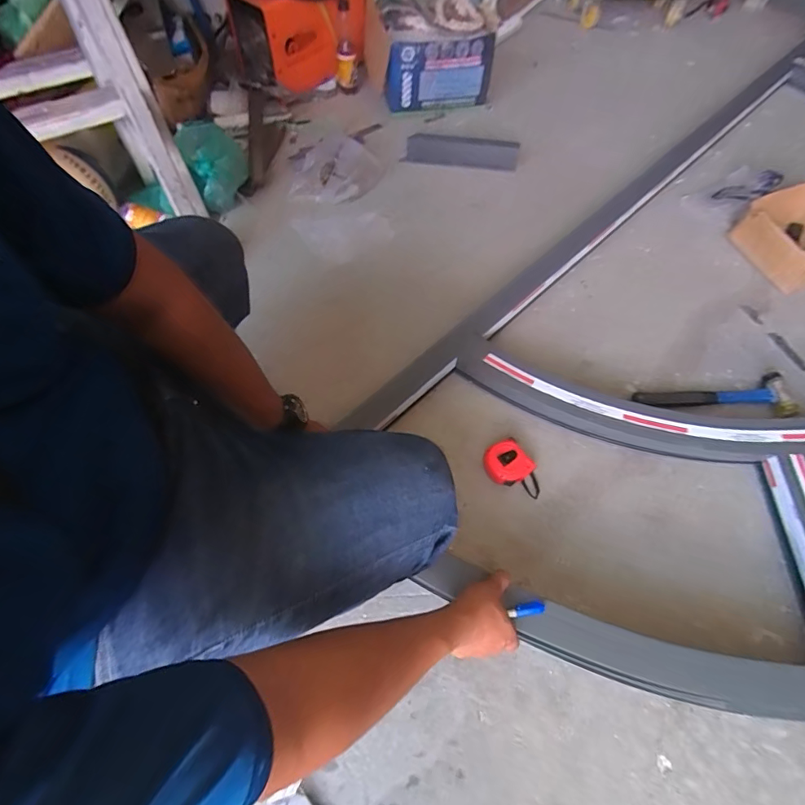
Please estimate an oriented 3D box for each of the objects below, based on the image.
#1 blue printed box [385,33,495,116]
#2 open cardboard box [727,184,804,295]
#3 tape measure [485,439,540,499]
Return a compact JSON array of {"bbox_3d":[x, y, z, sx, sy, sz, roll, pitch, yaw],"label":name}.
[{"bbox_3d":[0.102,-0.911,1.284,0.290,0.163,0.083,2,60,-1],"label":"blue printed box"},{"bbox_3d":[0.935,-0.392,1.073,0.237,0.104,0.230,-22,63,-14],"label":"open cardboard box"},{"bbox_3d":[0.194,0.116,0.794,0.078,0.043,0.112,-34,67,-19],"label":"tape measure"}]

